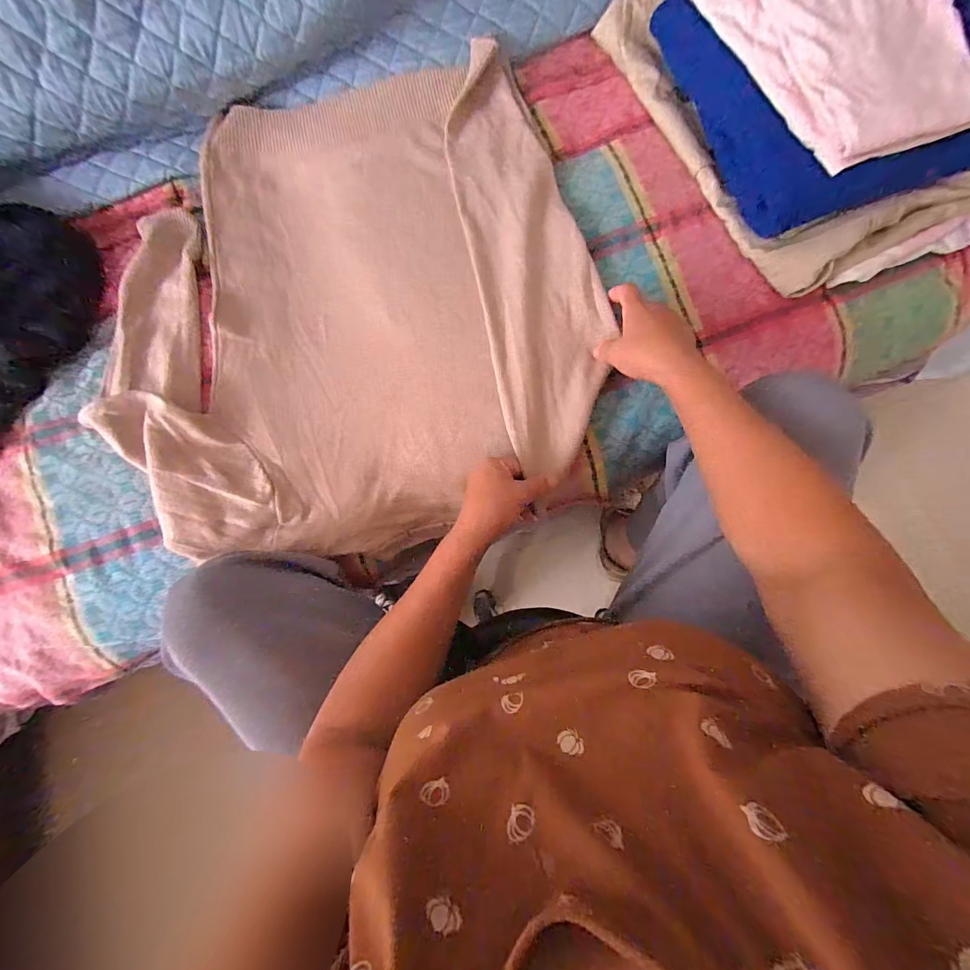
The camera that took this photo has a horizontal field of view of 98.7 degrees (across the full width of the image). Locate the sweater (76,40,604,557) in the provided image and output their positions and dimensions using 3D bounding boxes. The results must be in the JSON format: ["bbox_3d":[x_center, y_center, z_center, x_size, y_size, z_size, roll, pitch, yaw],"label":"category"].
[{"bbox_3d":[-0.165,-0.221,0.505,0.555,0.058,0.575,0,84,3],"label":"sweater"}]

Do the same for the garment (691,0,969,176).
[{"bbox_3d":[0.376,-0.493,0.433,0.217,0.045,0.332,-22,77,-2],"label":"garment"}]

